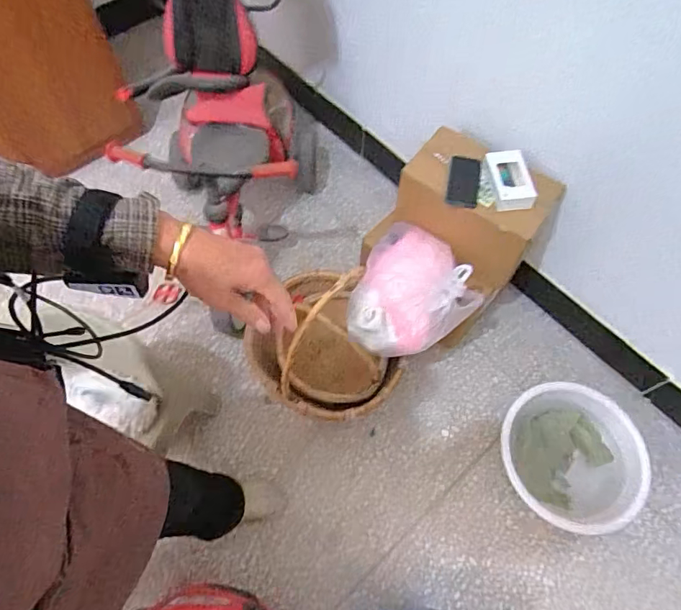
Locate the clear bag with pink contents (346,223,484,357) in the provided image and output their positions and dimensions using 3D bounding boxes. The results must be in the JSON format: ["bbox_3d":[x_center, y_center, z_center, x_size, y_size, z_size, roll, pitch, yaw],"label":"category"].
[{"bbox_3d":[0.186,-0.051,1.136,0.270,0.199,0.322,20,62,9],"label":"clear bag with pink contents"}]

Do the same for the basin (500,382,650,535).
[{"bbox_3d":[0.580,0.383,1.189,0.298,0.132,0.339,4,60,0],"label":"basin"}]

